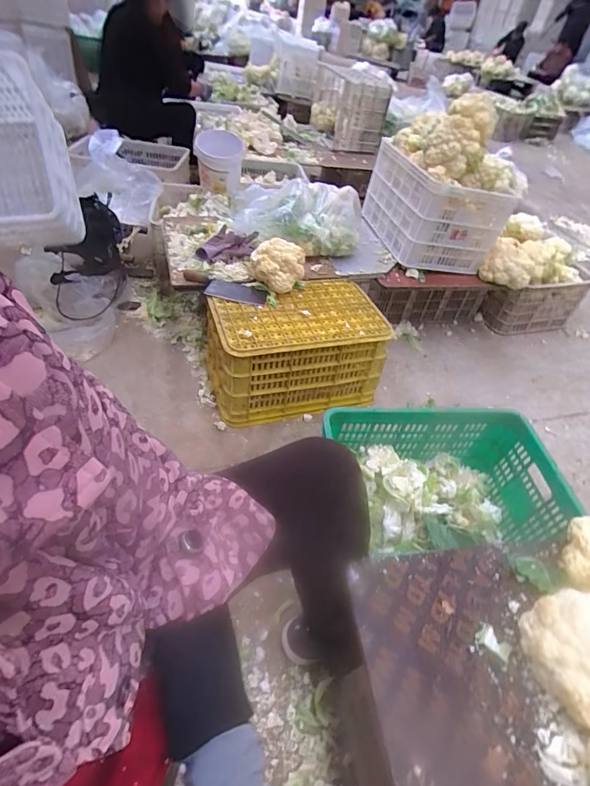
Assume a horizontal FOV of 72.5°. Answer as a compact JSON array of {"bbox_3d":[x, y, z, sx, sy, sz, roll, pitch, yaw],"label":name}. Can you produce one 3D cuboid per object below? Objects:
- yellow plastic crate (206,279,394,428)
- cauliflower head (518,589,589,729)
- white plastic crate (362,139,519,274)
[{"bbox_3d":[-0.004,-0.141,1.279,0.522,0.282,0.336,-14,51,-19],"label":"yellow plastic crate"},{"bbox_3d":[0.432,0.365,0.571,0.164,0.094,0.159,-2,48,-8],"label":"cauliflower head"},{"bbox_3d":[0.512,-0.737,1.563,0.381,0.288,0.518,-3,48,-10],"label":"white plastic crate"}]

